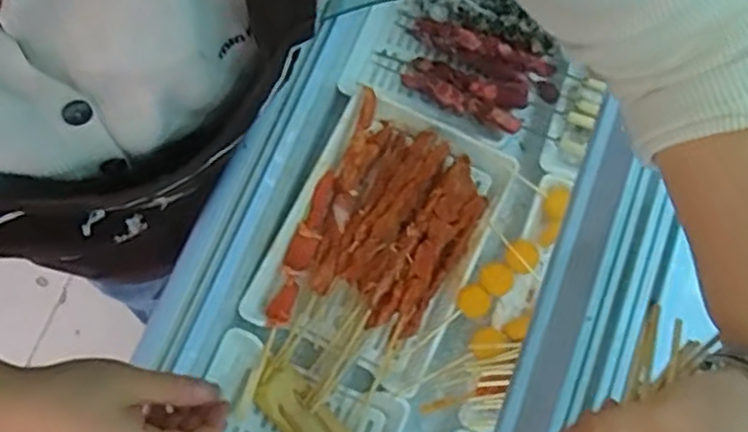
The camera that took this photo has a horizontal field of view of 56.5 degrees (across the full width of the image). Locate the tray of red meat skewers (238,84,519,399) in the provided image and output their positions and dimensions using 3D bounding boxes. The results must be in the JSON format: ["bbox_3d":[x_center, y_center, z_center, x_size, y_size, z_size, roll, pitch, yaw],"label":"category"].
[{"bbox_3d":[0.006,0.024,0.753,0.201,0.043,0.302,26,74,5],"label":"tray of red meat skewers"}]

